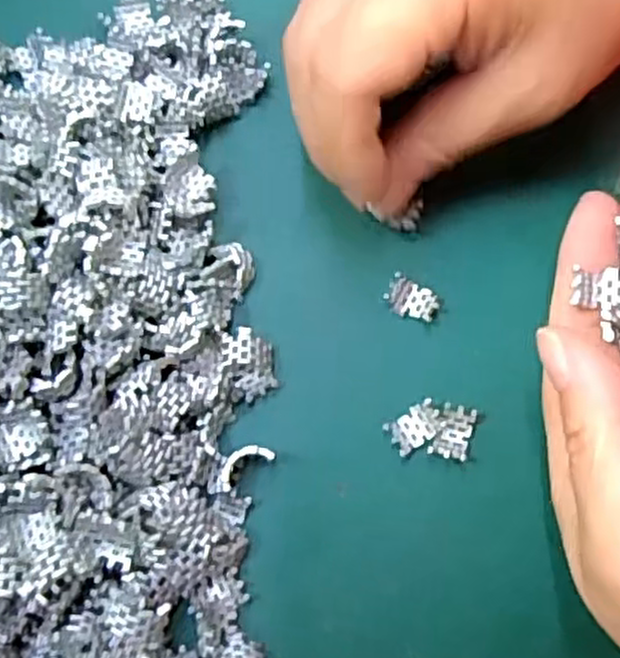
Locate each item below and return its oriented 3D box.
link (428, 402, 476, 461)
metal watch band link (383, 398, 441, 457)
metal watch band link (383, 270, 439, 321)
[{"bbox_3d":[0.042,0.030,0.225,0.010,0.004,0.016,18,75,7],"label":"link"},{"bbox_3d":[0.031,0.028,0.225,0.015,0.007,0.011,-31,75,-7],"label":"metal watch band link"},{"bbox_3d":[0.032,-0.010,0.238,0.016,0.004,0.012,27,76,10],"label":"metal watch band link"}]

